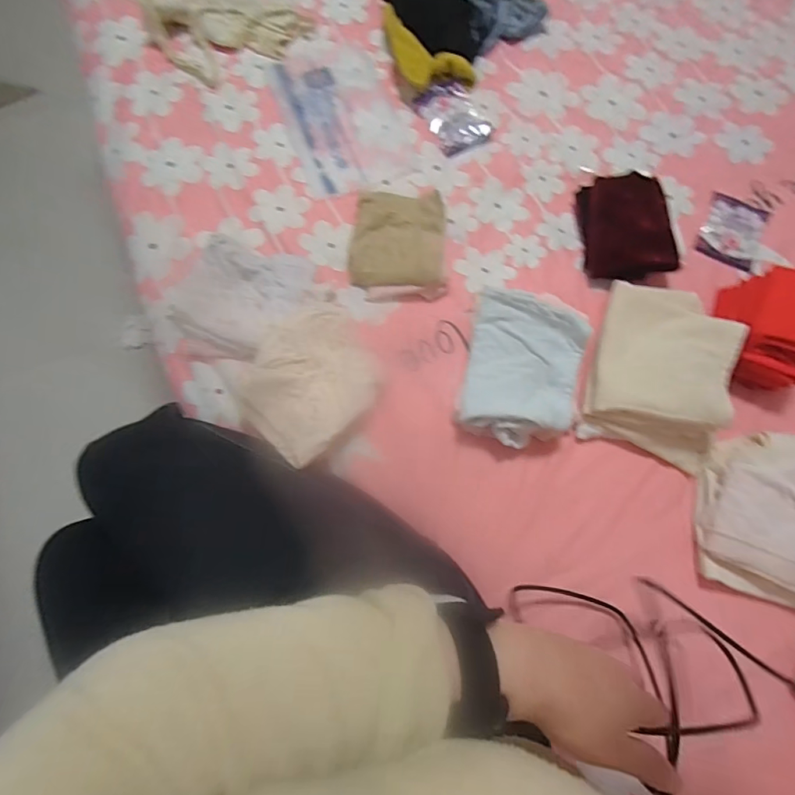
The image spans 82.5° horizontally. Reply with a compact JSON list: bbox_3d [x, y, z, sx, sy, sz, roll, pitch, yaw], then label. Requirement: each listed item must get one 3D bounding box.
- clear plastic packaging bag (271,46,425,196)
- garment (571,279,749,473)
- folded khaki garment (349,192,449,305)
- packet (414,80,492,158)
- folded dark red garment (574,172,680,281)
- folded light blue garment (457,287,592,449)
[{"bbox_3d":[-0.082,-0.412,0.657,0.155,0.009,0.261,-19,76,-5],"label":"clear plastic packaging bag"},{"bbox_3d":[0.304,-0.035,0.523,0.146,0.061,0.197,17,76,4],"label":"garment"},{"bbox_3d":[0.000,-0.197,0.582,0.122,0.032,0.141,0,75,0],"label":"folded khaki garment"},{"bbox_3d":[0.080,-0.406,0.653,0.076,0.009,0.113,-28,77,-7],"label":"packet"},{"bbox_3d":[0.295,-0.223,0.586,0.119,0.068,0.145,-8,75,-3],"label":"folded dark red garment"},{"bbox_3d":[0.151,-0.032,0.534,0.138,0.043,0.178,11,75,3],"label":"folded light blue garment"}]

